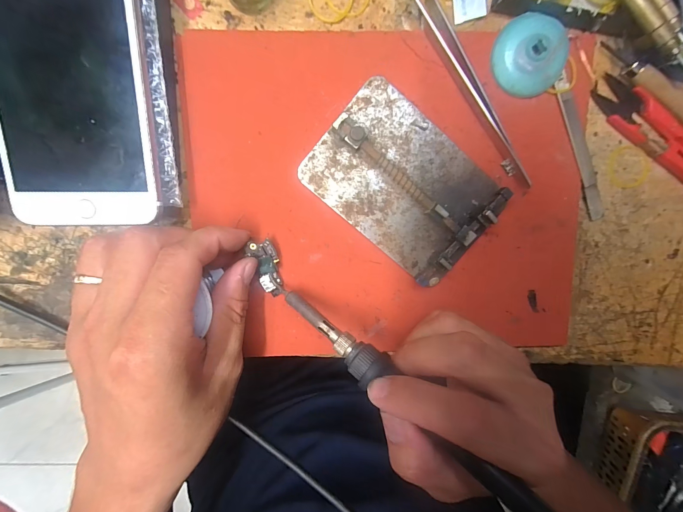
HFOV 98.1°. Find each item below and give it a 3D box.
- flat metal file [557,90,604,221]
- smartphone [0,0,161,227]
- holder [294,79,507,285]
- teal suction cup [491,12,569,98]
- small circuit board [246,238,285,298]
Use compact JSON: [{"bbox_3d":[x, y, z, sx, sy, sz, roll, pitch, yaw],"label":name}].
[{"bbox_3d":[0.158,-0.064,0.192,0.011,0.004,0.086,-24,99,1],"label":"flat metal file"},{"bbox_3d":[-0.138,-0.093,0.150,0.075,0.010,0.152,0,102,-4],"label":"smartphone"},{"bbox_3d":[0.039,-0.045,0.184,0.112,0.016,0.080,39,95,-8],"label":"holder"},{"bbox_3d":[0.112,-0.119,0.176,0.039,0.015,0.044,-38,99,4],"label":"teal suction cup"},{"bbox_3d":[-0.048,0.009,0.192,0.017,0.007,0.038,-14,108,0],"label":"small circuit board"}]

